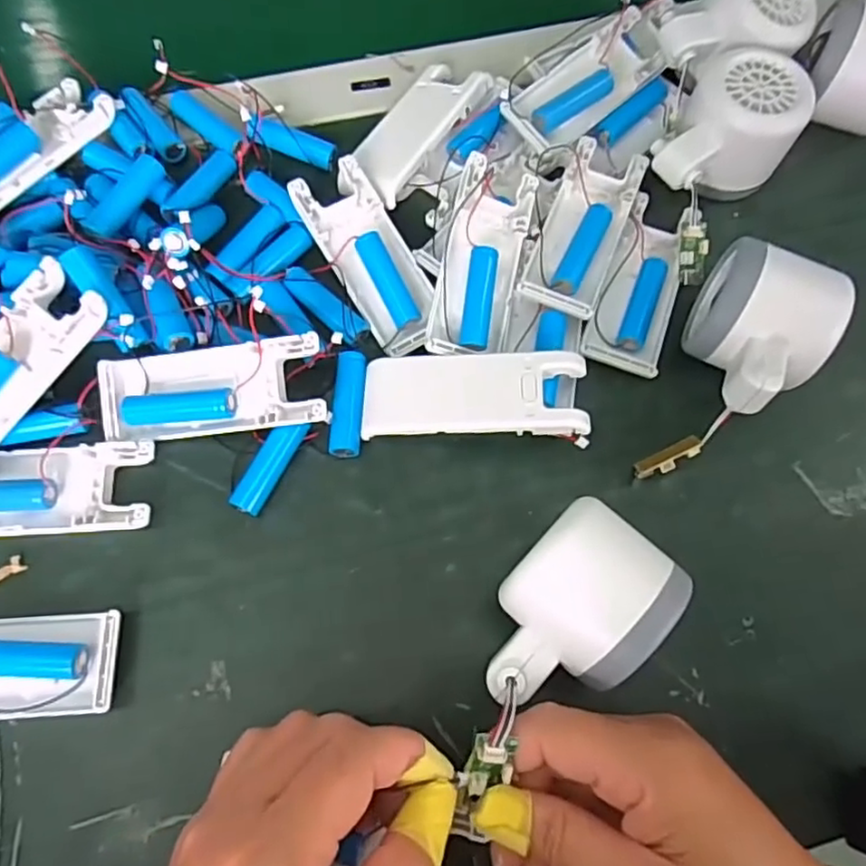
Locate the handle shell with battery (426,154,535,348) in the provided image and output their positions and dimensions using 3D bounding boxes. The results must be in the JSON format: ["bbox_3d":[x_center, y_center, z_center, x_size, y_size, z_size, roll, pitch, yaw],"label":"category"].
[{"bbox_3d":[0.025,-0.086,0.319,0.038,0.021,0.099,12,87,-3],"label":"handle shell with battery"}]

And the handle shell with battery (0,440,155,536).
[{"bbox_3d":[-0.178,0.025,0.284,0.102,0.017,0.040,-3,70,-3],"label":"handle shell with battery"}]

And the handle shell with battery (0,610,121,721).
[{"bbox_3d":[-0.181,0.097,0.259,0.101,0.015,0.043,-5,71,-4],"label":"handle shell with battery"}]

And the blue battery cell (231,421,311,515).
[{"bbox_3d":[-0.075,0.015,0.294,0.012,0.014,0.048,25,71,7],"label":"blue battery cell"}]

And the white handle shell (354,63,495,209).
[{"bbox_3d":[-0.010,-0.169,0.354,0.038,0.019,0.100,33,72,10],"label":"white handle shell"}]

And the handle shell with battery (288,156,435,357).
[{"bbox_3d":[-0.031,-0.091,0.322,0.040,0.019,0.099,-30,74,-12],"label":"handle shell with battery"}]

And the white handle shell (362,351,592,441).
[{"bbox_3d":[0.019,-0.018,0.298,0.102,0.011,0.039,-1,70,11],"label":"white handle shell"}]

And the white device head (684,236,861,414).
[{"bbox_3d":[0.149,-0.045,0.298,0.062,0.053,0.078,33,72,9],"label":"white device head"}]

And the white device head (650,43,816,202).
[{"bbox_3d":[0.159,-0.159,0.343,0.060,0.050,0.082,33,72,9],"label":"white device head"}]

